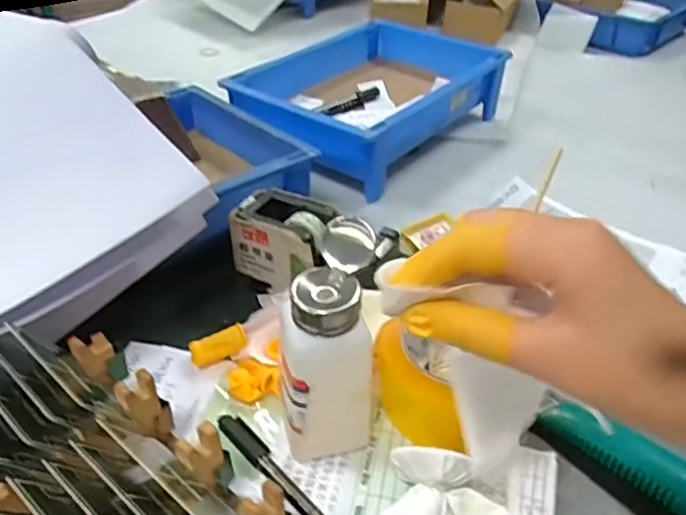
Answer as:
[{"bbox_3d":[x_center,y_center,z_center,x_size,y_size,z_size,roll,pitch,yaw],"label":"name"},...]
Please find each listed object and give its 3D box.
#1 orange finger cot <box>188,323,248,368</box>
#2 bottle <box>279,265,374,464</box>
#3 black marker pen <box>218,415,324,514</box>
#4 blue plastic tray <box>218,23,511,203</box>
[{"bbox_3d":[-0.094,0.067,0.469,0.043,0.017,0.014,-24,42,-6],"label":"orange finger cot"},{"bbox_3d":[-0.008,0.068,0.381,0.055,0.125,0.052,4,38,3],"label":"bottle"},{"bbox_3d":[-0.036,0.141,0.387,0.015,0.010,0.131,-30,48,-35],"label":"black marker pen"},{"bbox_3d":[0.028,-0.196,0.752,0.224,0.076,0.291,28,45,29],"label":"blue plastic tray"}]

